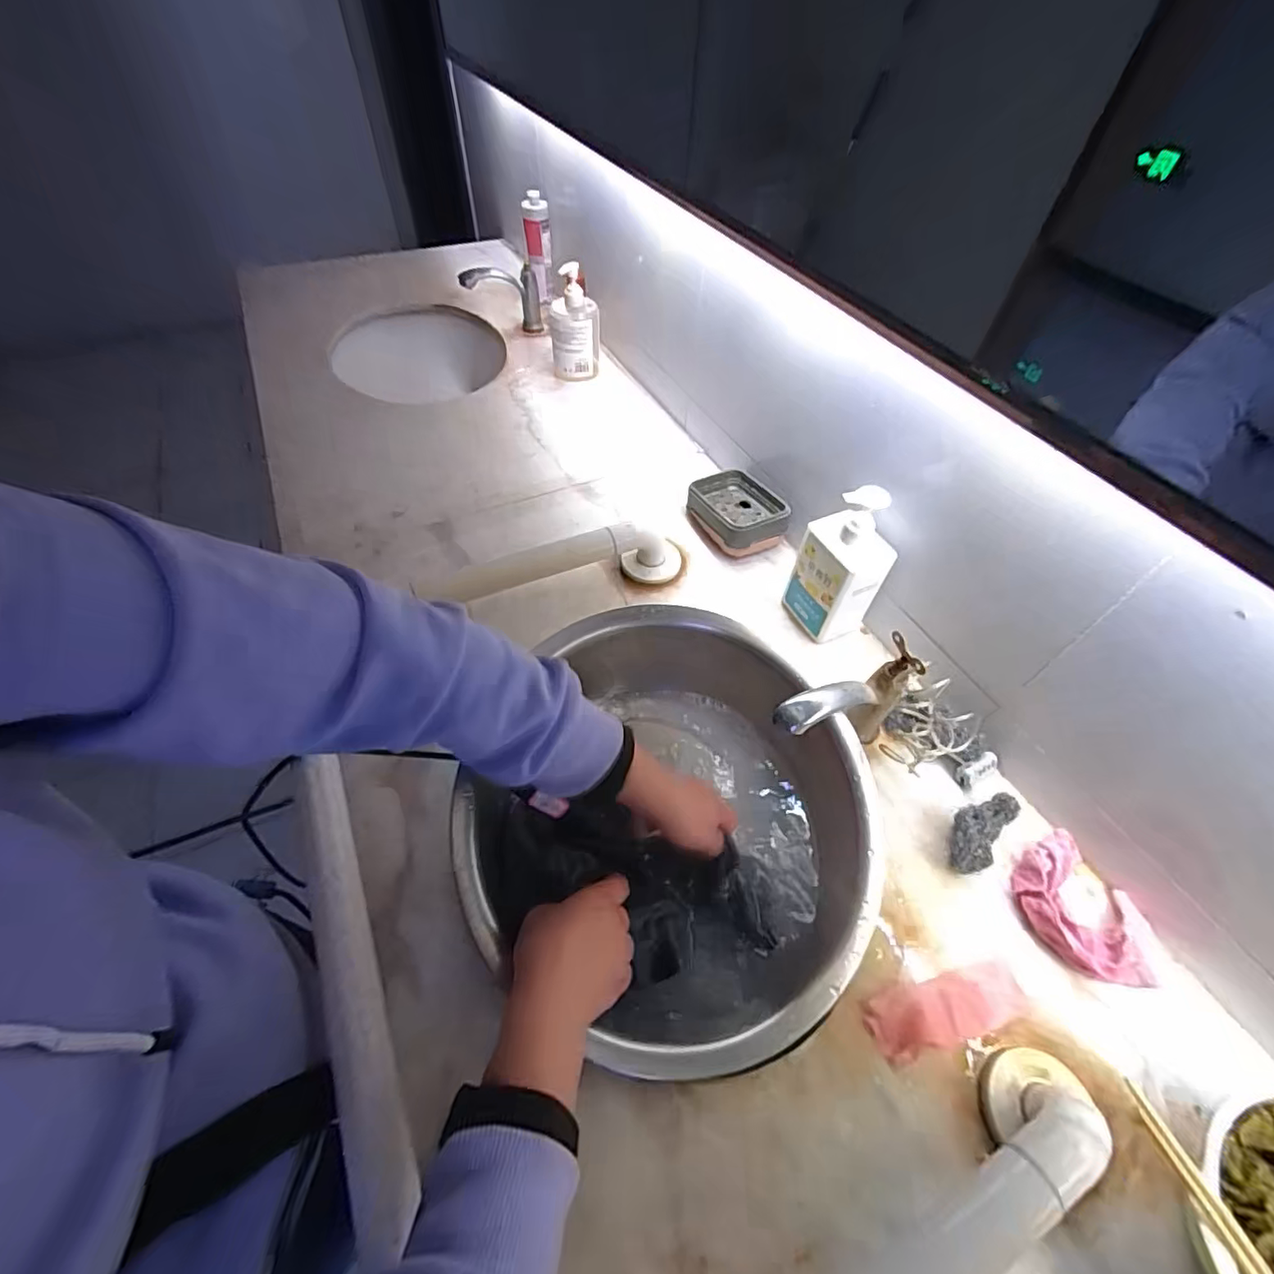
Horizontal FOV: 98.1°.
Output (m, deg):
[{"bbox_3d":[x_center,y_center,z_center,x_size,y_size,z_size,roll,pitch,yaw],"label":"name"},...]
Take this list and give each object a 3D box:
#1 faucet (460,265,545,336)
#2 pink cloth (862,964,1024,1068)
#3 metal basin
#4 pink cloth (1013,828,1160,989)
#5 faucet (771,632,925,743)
[{"bbox_3d":[-0.263,-0.658,1.072,0.144,0.111,0.070,-13,55,-12],"label":"faucet"},{"bbox_3d":[0.236,0.282,0.419,0.121,0.015,0.042,-11,54,-11],"label":"pink cloth"},{"bbox_3d":[0.046,0.154,0.472,0.319,0.136,0.333,1,53,-2],"label":"metal basin"},{"bbox_3d":[0.371,0.228,0.456,0.085,0.025,0.109,-36,62,-25],"label":"pink cloth"},{"bbox_3d":[0.177,0.073,0.502,0.125,0.133,0.036,-20,56,-17],"label":"faucet"}]

